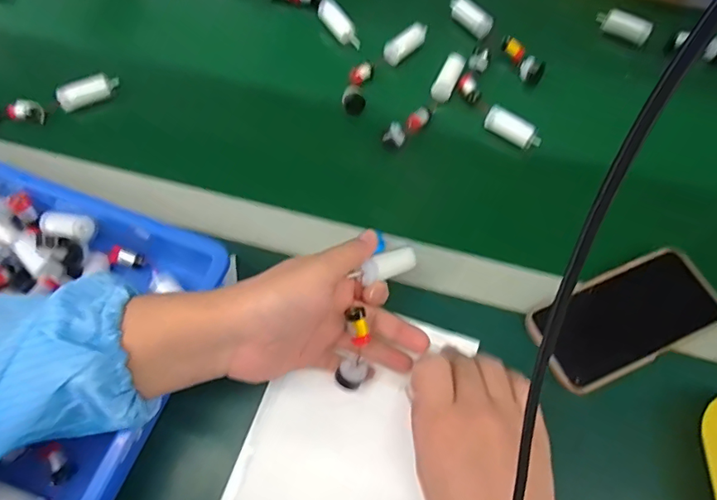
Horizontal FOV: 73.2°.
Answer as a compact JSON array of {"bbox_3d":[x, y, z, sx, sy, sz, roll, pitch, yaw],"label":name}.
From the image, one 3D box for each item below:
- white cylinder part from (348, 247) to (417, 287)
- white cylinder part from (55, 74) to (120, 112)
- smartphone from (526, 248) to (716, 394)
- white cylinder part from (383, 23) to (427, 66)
[{"bbox_3d":[0.022,0.012,0.359,0.051,0.013,0.016,-18,66,-32],"label":"white cylinder part"},{"bbox_3d":[-0.278,-0.165,0.496,0.060,0.019,0.018,-32,71,-14],"label":"white cylinder part"},{"bbox_3d":[0.227,0.057,0.410,0.164,0.014,0.077,-21,68,-10],"label":"smartphone"},{"bbox_3d":[0.054,-0.231,0.538,0.062,0.016,0.021,-40,73,-17],"label":"white cylinder part"}]

